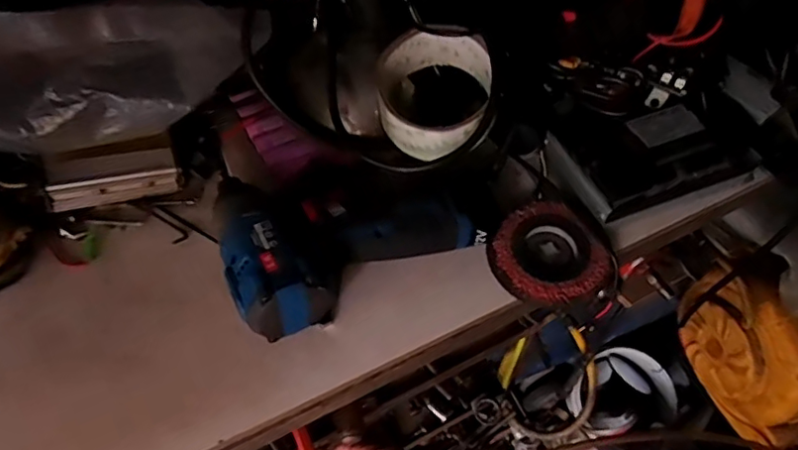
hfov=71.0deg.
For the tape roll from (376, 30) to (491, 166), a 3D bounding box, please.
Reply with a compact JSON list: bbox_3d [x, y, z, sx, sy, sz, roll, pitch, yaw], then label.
[{"bbox_3d":[0.022,-0.089,0.381,0.076,0.050,0.090,11,55,6],"label":"tape roll"}]

